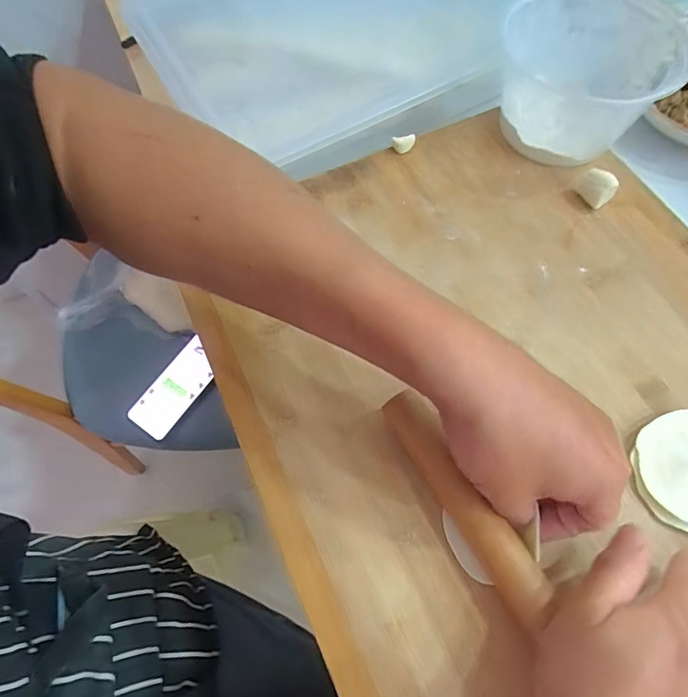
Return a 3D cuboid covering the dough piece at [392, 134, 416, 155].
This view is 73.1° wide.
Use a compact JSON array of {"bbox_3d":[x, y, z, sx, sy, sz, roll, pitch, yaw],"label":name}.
[{"bbox_3d":[0.053,-0.180,0.411,0.020,0.011,0.013,-3,65,0],"label":"dough piece"}]

